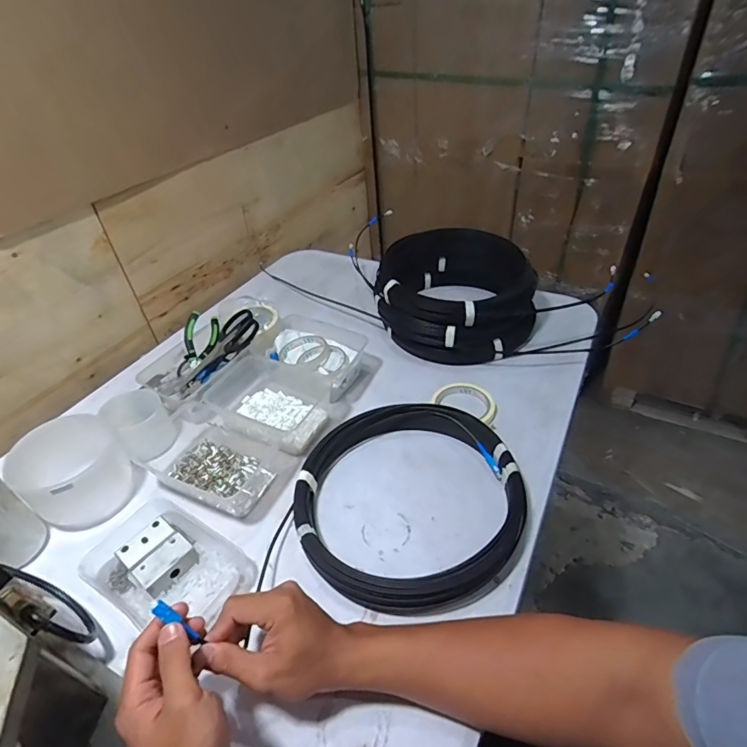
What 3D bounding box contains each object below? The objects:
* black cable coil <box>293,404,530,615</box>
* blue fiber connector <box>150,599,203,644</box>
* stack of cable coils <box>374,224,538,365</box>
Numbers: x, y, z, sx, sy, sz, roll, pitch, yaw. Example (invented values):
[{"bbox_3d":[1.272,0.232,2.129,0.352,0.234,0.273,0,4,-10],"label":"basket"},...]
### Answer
[{"bbox_3d":[0.043,0.150,0.557,0.277,0.056,0.264,-3,40,3],"label":"black cable coil"},{"bbox_3d":[-0.158,0.202,0.362,0.010,0.057,0.011,-18,26,42],"label":"blue fiber connector"},{"bbox_3d":[0.149,-0.142,0.828,0.277,0.131,0.265,4,41,11],"label":"stack of cable coils"}]

